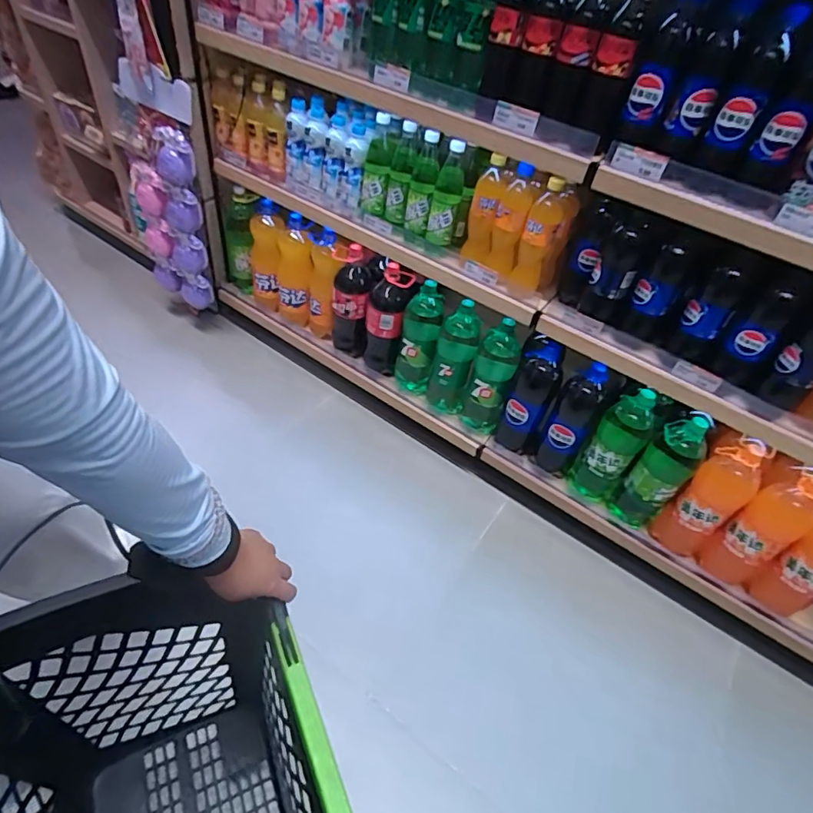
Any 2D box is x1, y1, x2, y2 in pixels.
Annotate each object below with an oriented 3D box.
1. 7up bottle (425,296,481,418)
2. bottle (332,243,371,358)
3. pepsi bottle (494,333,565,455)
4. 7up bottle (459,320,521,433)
[{"bbox_3d":[0.122,-0.116,1.282,0.119,0.294,0.104,7,35,2],"label":"7up bottle"},{"bbox_3d":[-0.157,-0.282,1.385,0.108,0.294,0.106,1,35,-7],"label":"bottle"},{"bbox_3d":[0.286,-0.016,1.175,0.123,0.311,0.085,12,35,10],"label":"pepsi bottle"},{"bbox_3d":[0.211,-0.072,1.245,0.121,0.296,0.111,12,35,10],"label":"7up bottle"}]

